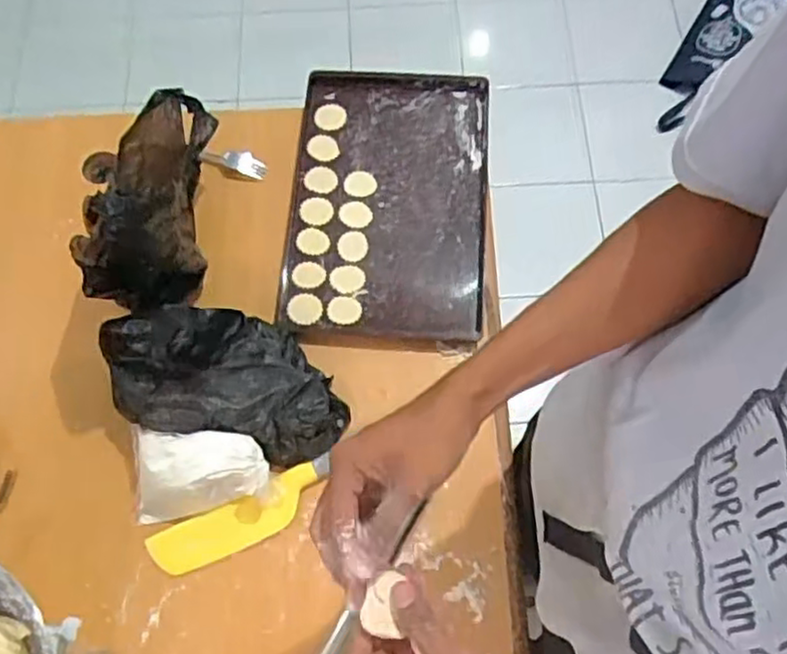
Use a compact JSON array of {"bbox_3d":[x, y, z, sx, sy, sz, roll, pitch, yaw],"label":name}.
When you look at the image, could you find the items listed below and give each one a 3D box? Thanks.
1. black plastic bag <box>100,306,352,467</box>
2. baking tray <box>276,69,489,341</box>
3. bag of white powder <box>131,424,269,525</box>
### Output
[{"bbox_3d":[-0.173,0.065,0.734,0.228,0.122,0.158,-10,69,-4],"label":"black plastic bag"},{"bbox_3d":[-0.007,-0.160,0.875,0.244,0.032,0.364,3,71,0],"label":"baking tray"},{"bbox_3d":[-0.204,0.150,0.734,0.142,0.055,0.088,-6,69,-2],"label":"bag of white powder"}]

